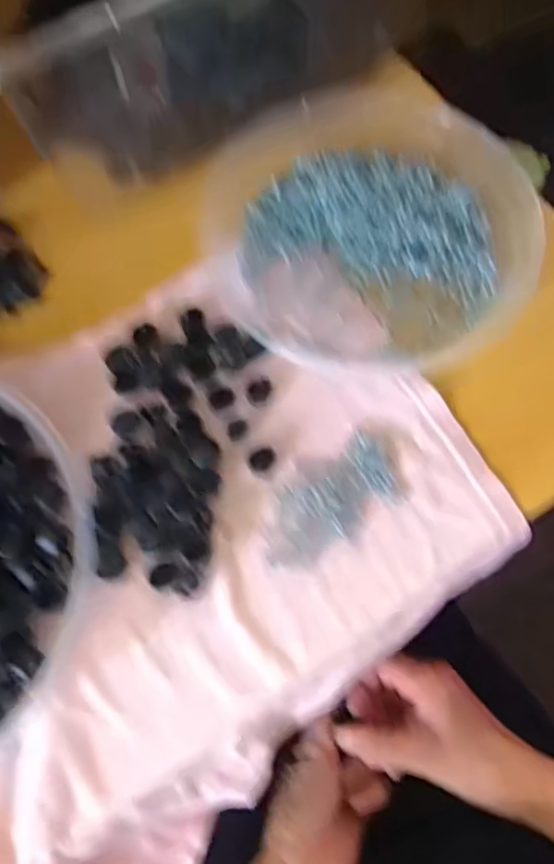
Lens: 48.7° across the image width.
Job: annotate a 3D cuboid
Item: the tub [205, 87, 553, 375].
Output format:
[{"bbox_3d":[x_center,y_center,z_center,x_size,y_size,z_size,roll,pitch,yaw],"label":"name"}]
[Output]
[{"bbox_3d":[0.057,-0.131,0.392,0.190,0.042,0.188,0,70,1],"label":"tub"}]

